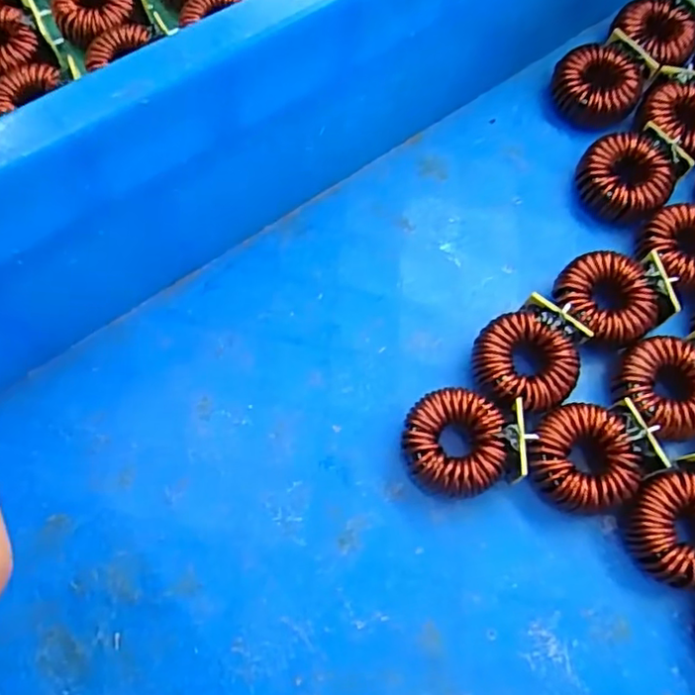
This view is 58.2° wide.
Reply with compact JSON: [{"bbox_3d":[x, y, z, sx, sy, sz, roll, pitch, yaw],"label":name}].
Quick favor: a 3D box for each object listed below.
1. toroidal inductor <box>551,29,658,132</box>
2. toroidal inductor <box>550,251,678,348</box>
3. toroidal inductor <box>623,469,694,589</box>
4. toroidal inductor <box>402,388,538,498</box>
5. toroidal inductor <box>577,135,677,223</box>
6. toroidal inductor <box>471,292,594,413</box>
[{"bbox_3d":[0.110,-0.114,0.273,0.041,0.019,0.035,-39,76,-15],"label":"toroidal inductor"},{"bbox_3d":[0.100,-0.018,0.238,0.041,0.019,0.035,-27,73,-12],"label":"toroidal inductor"},{"bbox_3d":[0.108,0.062,0.207,0.035,0.018,0.036,1,70,-2],"label":"toroidal inductor"},{"bbox_3d":[0.039,0.033,0.215,0.040,0.020,0.034,-6,70,-5],"label":"toroidal inductor"},{"bbox_3d":[0.114,-0.068,0.257,0.035,0.018,0.034,1,70,-2],"label":"toroidal inductor"},{"bbox_3d":[0.065,0.005,0.228,0.041,0.020,0.035,-36,75,-14],"label":"toroidal inductor"}]

